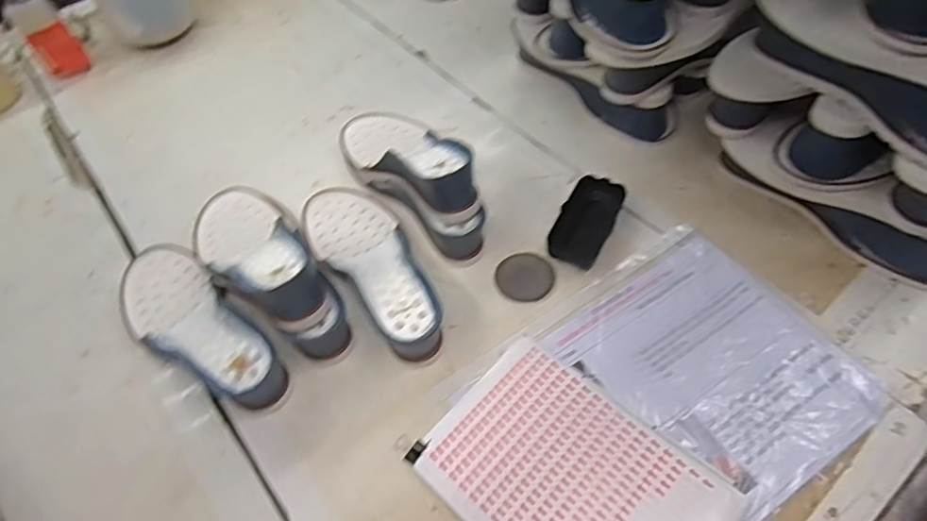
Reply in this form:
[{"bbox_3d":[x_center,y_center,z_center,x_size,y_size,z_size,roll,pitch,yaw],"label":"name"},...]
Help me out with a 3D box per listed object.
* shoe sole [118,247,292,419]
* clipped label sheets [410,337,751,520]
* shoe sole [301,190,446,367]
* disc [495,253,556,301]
[{"bbox_3d":[-0.251,0.059,0.508,0.232,0.051,0.082,35,65,25],"label":"shoe sole"},{"bbox_3d":[0.084,0.171,0.423,0.209,0.008,0.153,36,66,26],"label":"clipped label sheets"},{"bbox_3d":[-0.085,-0.005,0.538,0.084,0.050,0.233,-34,59,-17],"label":"shoe sole"},{"bbox_3d":[0.060,0.015,0.537,0.053,0.004,0.055,-2,55,4],"label":"disc"}]

